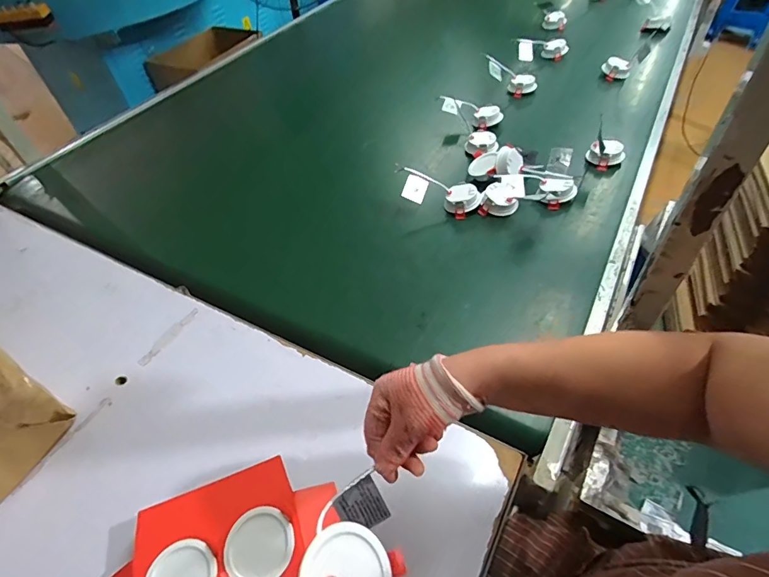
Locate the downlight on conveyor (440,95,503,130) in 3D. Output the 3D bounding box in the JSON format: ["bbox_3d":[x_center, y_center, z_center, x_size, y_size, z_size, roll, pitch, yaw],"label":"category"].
[{"bbox_3d":[0.203,-0.419,1.018,0.154,0.051,0.065,20,53,3],"label":"downlight on conveyor"}]

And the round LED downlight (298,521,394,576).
[{"bbox_3d":[-0.029,0.212,0.316,0.068,0.026,0.068,20,44,-20],"label":"round LED downlight"}]

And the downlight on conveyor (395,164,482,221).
[{"bbox_3d":[0.099,-0.185,0.825,0.168,0.046,0.068,20,53,1],"label":"downlight on conveyor"}]

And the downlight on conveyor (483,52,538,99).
[{"bbox_3d":[0.314,-0.545,1.101,0.157,0.057,0.046,29,55,-4],"label":"downlight on conveyor"}]

